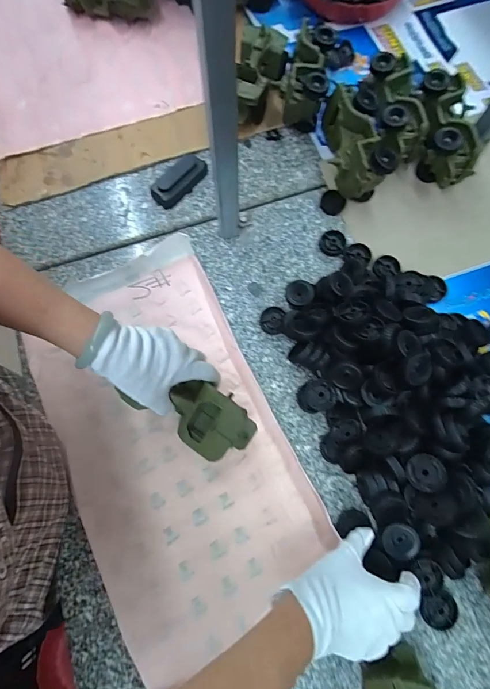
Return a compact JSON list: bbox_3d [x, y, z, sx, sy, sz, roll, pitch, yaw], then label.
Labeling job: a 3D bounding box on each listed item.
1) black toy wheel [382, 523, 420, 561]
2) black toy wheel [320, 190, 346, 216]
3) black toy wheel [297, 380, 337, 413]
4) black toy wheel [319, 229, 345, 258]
[{"bbox_3d":[0.186,0.236,0.420,0.039,0.014,0.039,0,74,1],"label":"black toy wheel"},{"bbox_3d":[0.151,-0.244,0.598,0.041,0.009,0.043,0,74,-1],"label":"black toy wheel"},{"bbox_3d":[0.102,0.074,0.498,0.049,0.024,0.043,-3,74,-2],"label":"black toy wheel"},{"bbox_3d":[0.144,-0.165,0.574,0.039,0.015,0.040,0,74,-1],"label":"black toy wheel"}]

